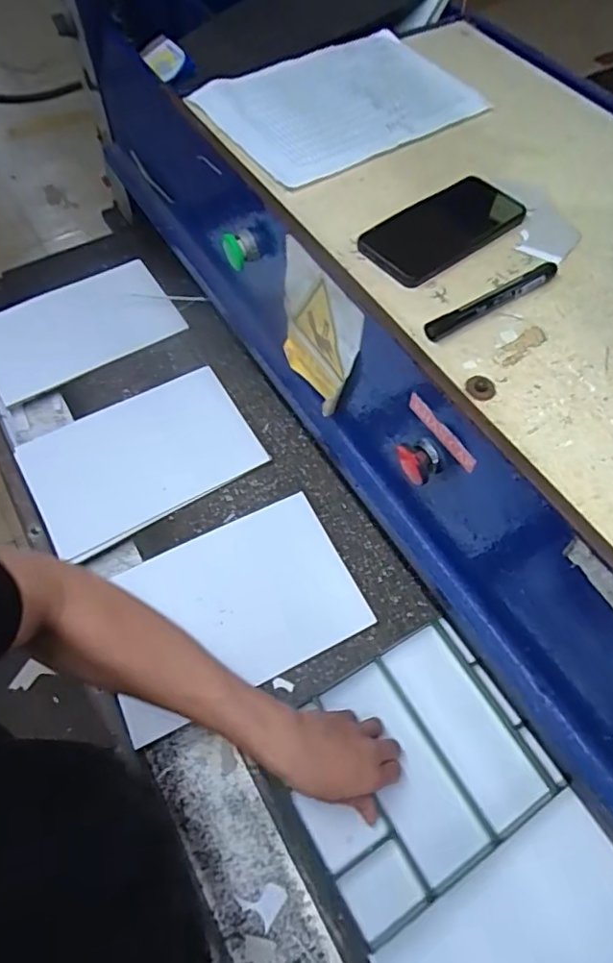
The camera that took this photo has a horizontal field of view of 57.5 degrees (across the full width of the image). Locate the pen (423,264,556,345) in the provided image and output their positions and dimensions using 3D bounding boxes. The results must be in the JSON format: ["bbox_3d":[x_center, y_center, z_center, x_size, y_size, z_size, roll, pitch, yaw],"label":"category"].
[{"bbox_3d":[0.162,-0.157,0.481,0.144,0.013,0.015,-29,65,-17],"label":"pen"}]

